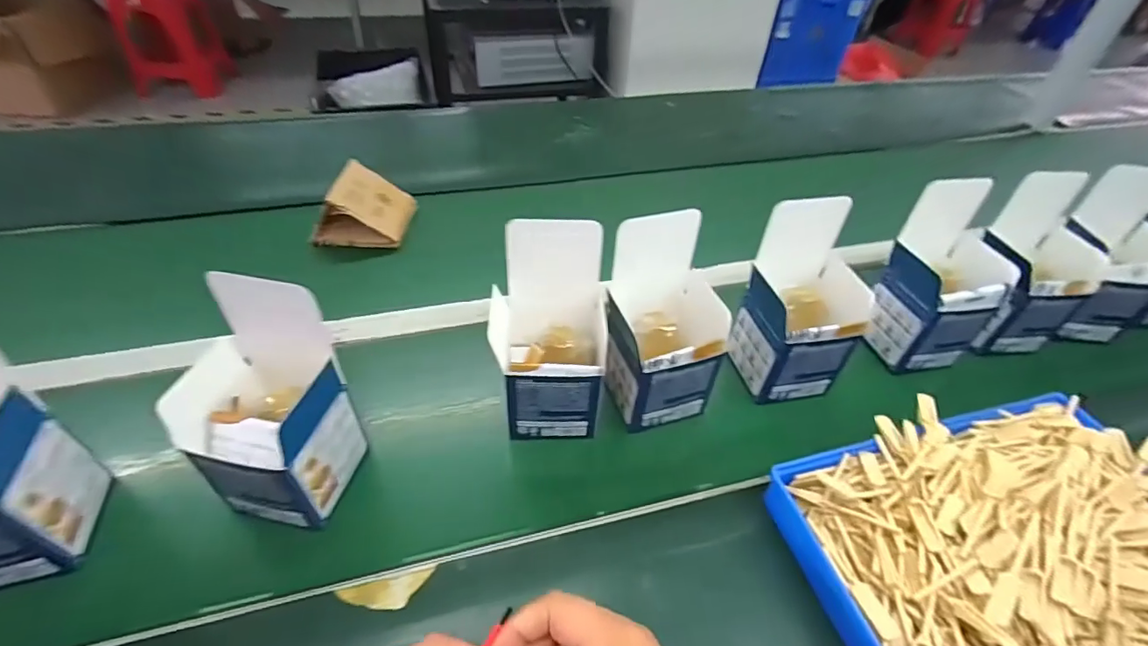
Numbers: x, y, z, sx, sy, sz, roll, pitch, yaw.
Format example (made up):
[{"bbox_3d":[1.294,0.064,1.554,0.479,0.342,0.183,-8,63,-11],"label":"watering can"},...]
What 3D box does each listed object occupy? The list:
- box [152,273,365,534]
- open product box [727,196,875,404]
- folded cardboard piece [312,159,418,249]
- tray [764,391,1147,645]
[{"bbox_3d":[-0.231,0.061,0.377,0.091,0.170,0.092,9,45,7],"label":"box"},{"bbox_3d":[0.219,-0.016,0.490,0.097,0.170,0.095,-4,45,-7],"label":"open product box"},{"bbox_3d":[-0.278,-0.154,0.672,0.104,0.078,0.093,5,45,2],"label":"folded cardboard piece"},{"bbox_3d":[0.331,0.168,0.370,0.314,0.054,0.234,-12,47,-15],"label":"tray"}]

